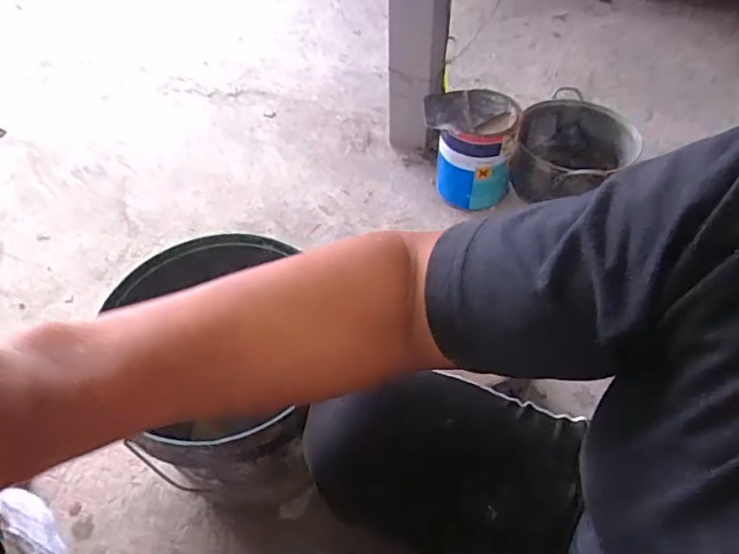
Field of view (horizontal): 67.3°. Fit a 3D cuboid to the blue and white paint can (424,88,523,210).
[{"bbox_3d":[0.208,-0.275,1.169,0.188,0.172,0.147,2,53,3],"label":"blue and white paint can"}]

